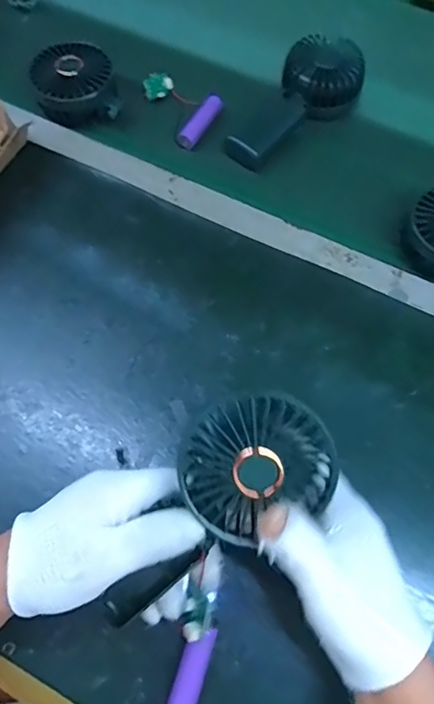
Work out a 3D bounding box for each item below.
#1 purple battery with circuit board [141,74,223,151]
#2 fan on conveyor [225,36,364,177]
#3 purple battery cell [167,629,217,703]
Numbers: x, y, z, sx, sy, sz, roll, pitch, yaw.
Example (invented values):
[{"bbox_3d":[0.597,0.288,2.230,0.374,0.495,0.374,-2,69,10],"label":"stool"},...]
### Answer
[{"bbox_3d":[-0.031,-0.265,0.532,0.064,0.023,0.088,-28,71,-12],"label":"purple battery with circuit board"},{"bbox_3d":[0.088,-0.262,0.521,0.083,0.042,0.168,31,70,11],"label":"fan on conveyor"},{"bbox_3d":[-0.018,0.222,0.336,0.018,0.018,0.065,20,69,7],"label":"purple battery cell"}]

